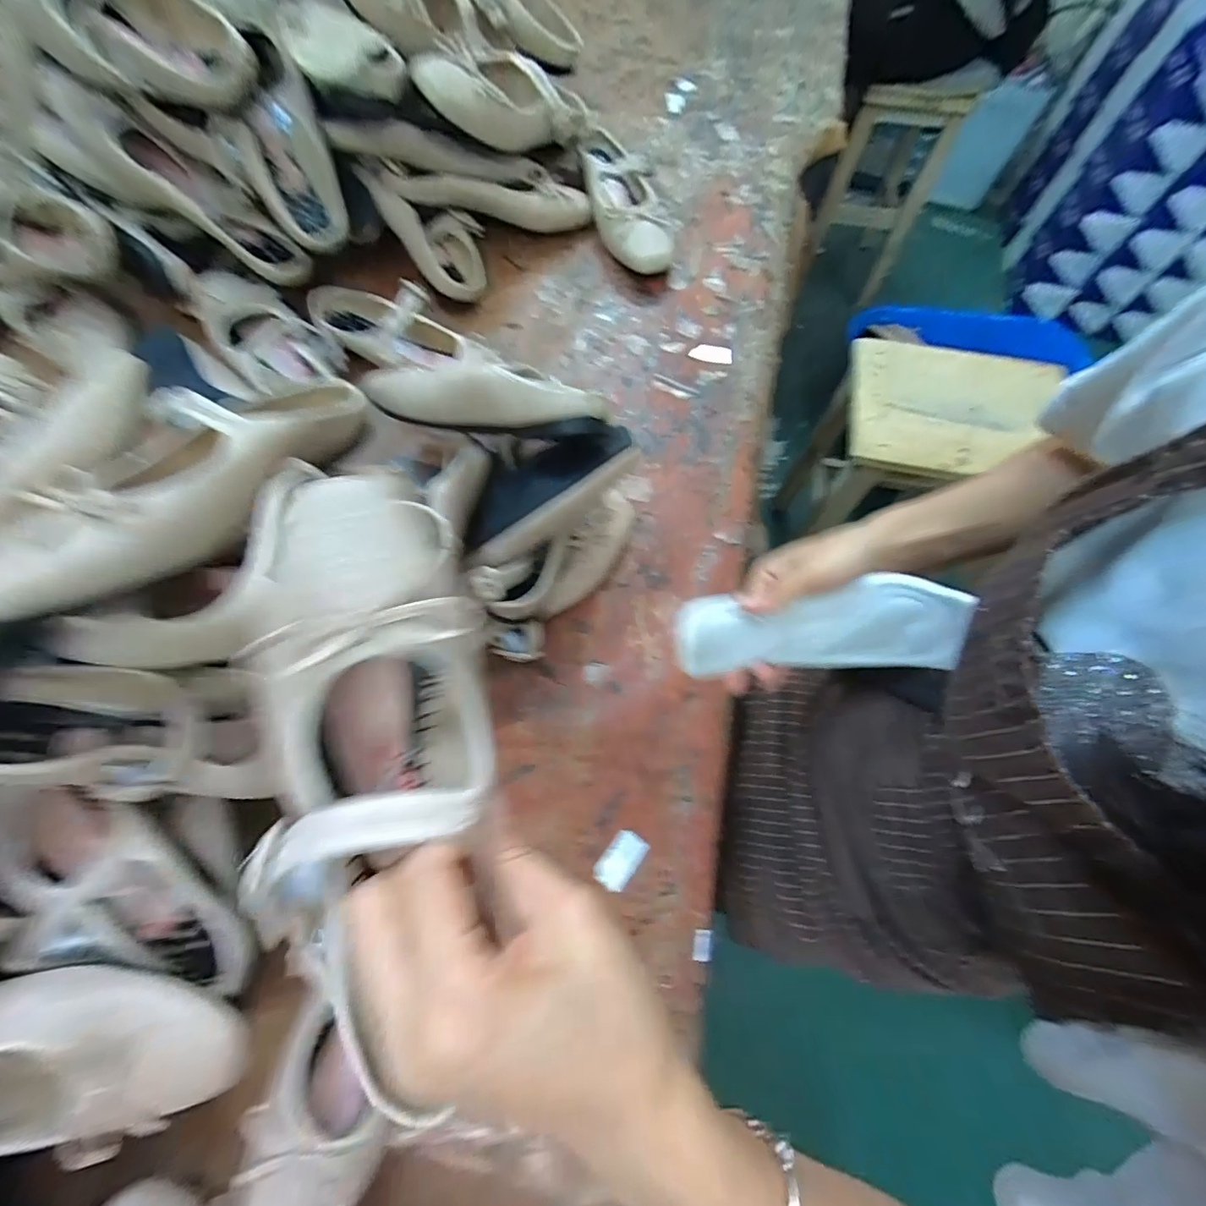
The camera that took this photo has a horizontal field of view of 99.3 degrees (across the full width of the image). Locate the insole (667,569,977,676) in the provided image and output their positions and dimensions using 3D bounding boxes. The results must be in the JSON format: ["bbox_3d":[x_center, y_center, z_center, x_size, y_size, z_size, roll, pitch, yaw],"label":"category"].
[{"bbox_3d":[0.151,0.024,0.364,0.199,0.075,0.030,-3,34,-3],"label":"insole"}]

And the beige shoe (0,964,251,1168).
[{"bbox_3d":[-0.329,0.253,0.268,0.237,0.058,0.094,-10,70,-5],"label":"beige shoe"}]

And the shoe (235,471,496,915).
[{"bbox_3d":[-0.087,0.016,0.201,0.071,0.068,0.131,-6,88,-4],"label":"shoe"}]

